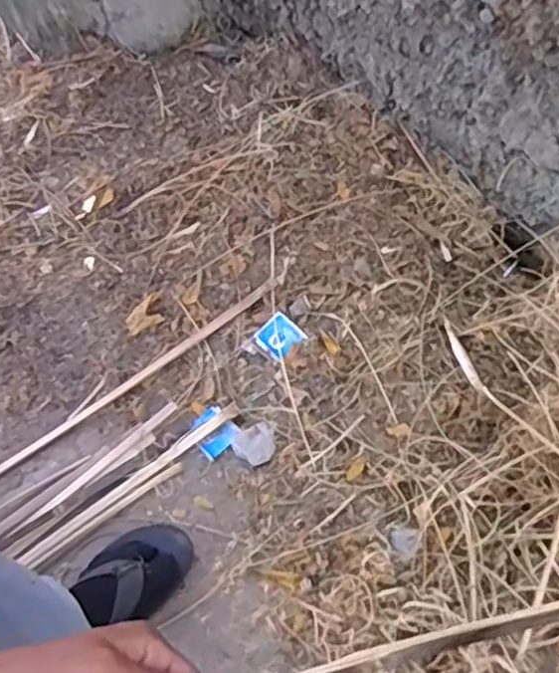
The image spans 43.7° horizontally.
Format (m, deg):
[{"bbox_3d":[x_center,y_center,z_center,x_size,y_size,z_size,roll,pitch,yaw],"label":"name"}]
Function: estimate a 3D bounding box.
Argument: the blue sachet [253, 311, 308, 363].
[{"bbox_3d":[-0.001,0.001,1.031,0.060,0.004,0.060,-45,69,-6],"label":"blue sachet"}]

